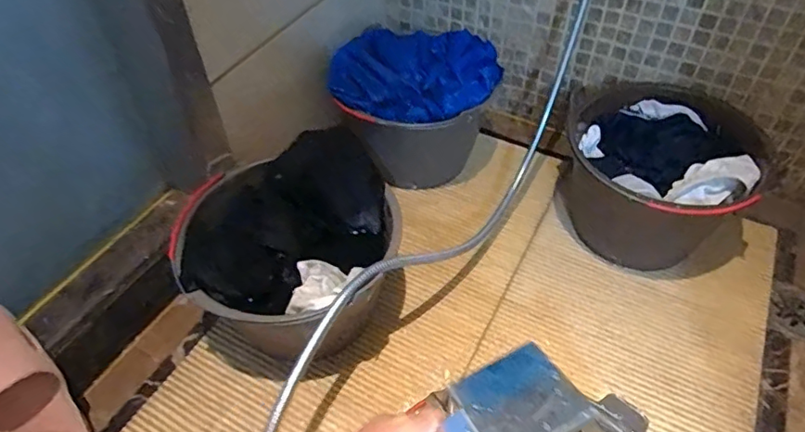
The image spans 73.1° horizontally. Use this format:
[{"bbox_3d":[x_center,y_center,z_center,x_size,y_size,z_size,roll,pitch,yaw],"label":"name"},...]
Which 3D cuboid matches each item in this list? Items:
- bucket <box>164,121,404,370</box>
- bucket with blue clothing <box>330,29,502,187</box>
[{"bbox_3d":[-0.140,0.070,0.725,0.267,0.246,0.234,-10,48,-7],"label":"bucket"},{"bbox_3d":[0.026,-0.172,0.943,0.236,0.223,0.236,-1,47,1],"label":"bucket with blue clothing"}]

